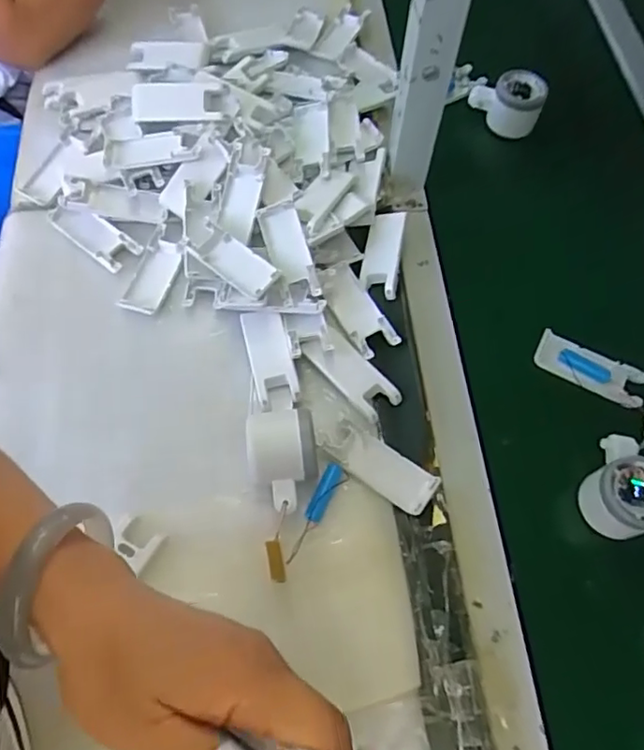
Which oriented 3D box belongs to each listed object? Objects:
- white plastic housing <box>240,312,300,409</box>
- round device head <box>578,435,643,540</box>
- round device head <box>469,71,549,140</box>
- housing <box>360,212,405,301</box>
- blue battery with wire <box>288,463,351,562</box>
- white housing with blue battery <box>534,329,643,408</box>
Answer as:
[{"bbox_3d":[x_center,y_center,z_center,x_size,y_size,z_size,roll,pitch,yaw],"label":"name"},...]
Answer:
[{"bbox_3d":[-0.049,-0.019,0.536,0.038,0.021,0.096,-12,65,-9],"label":"white plastic housing"},{"bbox_3d":[0.254,0.093,0.486,0.067,0.044,0.078,24,65,9],"label":"round device head"},{"bbox_3d":[0.223,-0.331,0.695,0.082,0.054,0.051,27,65,10],"label":"round device head"},{"bbox_3d":[0.063,-0.124,0.591,0.039,0.015,0.100,-2,63,22],"label":"housing"},{"bbox_3d":[-0.005,0.110,0.467,0.019,0.019,0.089,27,65,10],"label":"blue battery with wire"},{"bbox_3d":[0.259,-0.004,0.560,0.105,0.012,0.043,28,65,10],"label":"white housing with blue battery"}]

